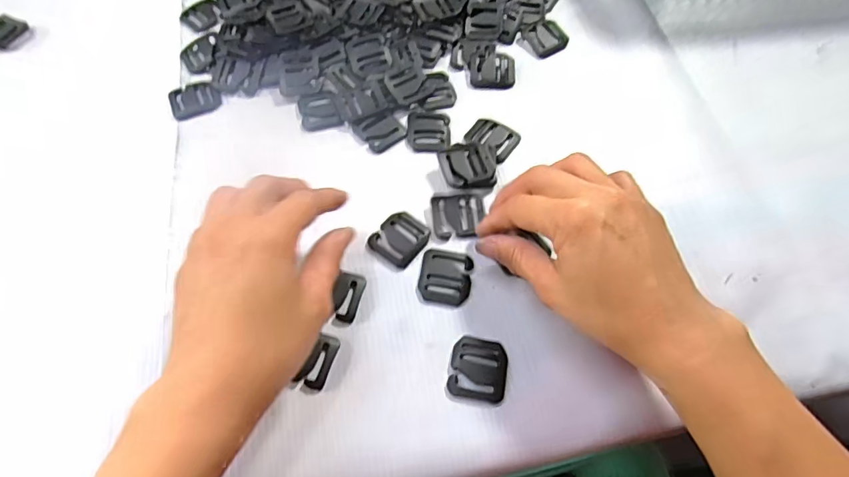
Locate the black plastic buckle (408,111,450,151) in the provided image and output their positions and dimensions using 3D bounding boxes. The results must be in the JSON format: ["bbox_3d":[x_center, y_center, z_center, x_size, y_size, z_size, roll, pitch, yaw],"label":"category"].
[{"bbox_3d":[0.003,-0.078,0.366,0.030,0.004,0.035,2,61,0],"label":"black plastic buckle"}]

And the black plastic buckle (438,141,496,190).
[{"bbox_3d":[0.029,-0.049,0.346,0.037,0.011,0.033,-3,61,-3],"label":"black plastic buckle"}]

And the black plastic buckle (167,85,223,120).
[{"bbox_3d":[-0.171,-0.104,0.381,0.036,0.005,0.028,-25,65,-14],"label":"black plastic buckle"}]

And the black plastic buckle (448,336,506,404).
[{"bbox_3d":[0.030,0.072,0.284,0.031,0.006,0.035,9,61,4],"label":"black plastic buckle"}]

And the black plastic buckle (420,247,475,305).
[{"bbox_3d":[0.013,0.023,0.311,0.031,0.005,0.035,7,61,3],"label":"black plastic buckle"}]

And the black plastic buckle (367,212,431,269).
[{"bbox_3d":[-0.016,-0.002,0.323,0.031,0.004,0.036,33,65,16],"label":"black plastic buckle"}]

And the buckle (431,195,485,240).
[{"bbox_3d":[0.022,-0.015,0.331,0.033,0.006,0.028,-4,61,-4],"label":"buckle"}]

